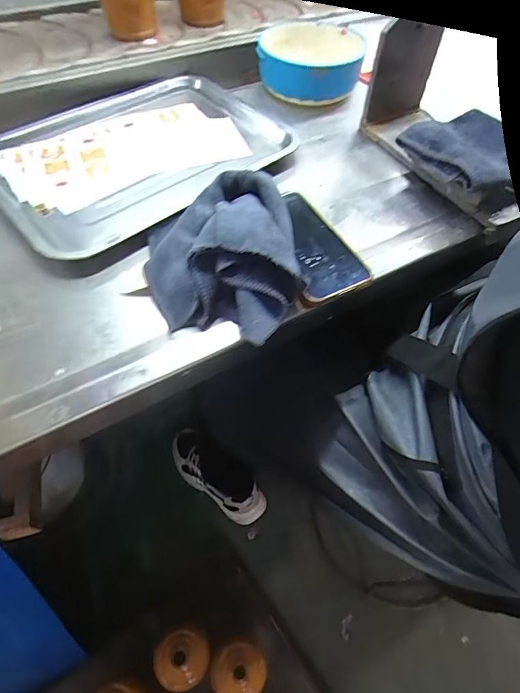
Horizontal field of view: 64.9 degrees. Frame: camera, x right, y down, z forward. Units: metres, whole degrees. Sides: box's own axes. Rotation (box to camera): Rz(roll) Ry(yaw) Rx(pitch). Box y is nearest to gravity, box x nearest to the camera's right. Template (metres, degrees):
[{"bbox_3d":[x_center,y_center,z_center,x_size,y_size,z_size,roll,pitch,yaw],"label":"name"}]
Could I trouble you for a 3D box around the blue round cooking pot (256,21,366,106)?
[{"bbox_3d":[0.078,-0.453,0.647,0.155,0.048,0.172,5,60,-2],"label":"blue round cooking pot"}]

